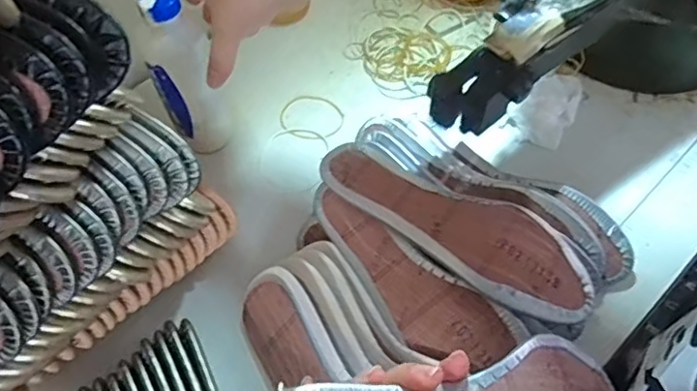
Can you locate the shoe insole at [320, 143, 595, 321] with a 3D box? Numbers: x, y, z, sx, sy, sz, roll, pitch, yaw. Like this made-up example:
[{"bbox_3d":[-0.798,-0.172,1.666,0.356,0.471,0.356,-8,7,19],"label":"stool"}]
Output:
[{"bbox_3d":[0.080,0.026,0.447,0.233,0.032,0.073,25,63,15],"label":"shoe insole"}]

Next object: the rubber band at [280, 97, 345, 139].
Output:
[{"bbox_3d":[-0.039,-0.083,0.598,0.066,0.004,0.056,21,62,13],"label":"rubber band"}]

